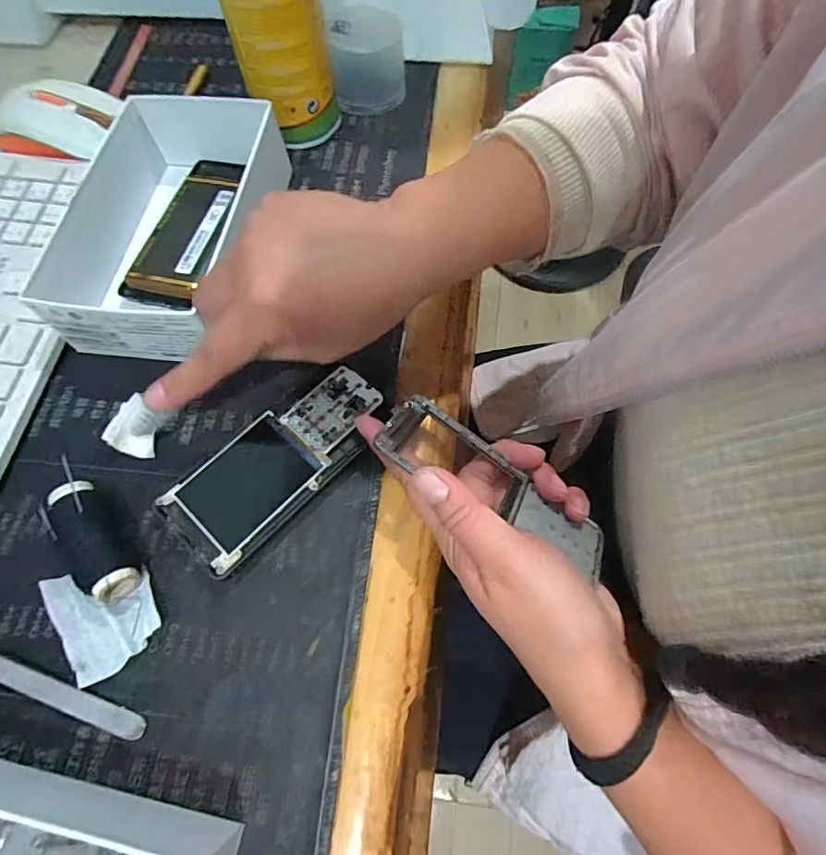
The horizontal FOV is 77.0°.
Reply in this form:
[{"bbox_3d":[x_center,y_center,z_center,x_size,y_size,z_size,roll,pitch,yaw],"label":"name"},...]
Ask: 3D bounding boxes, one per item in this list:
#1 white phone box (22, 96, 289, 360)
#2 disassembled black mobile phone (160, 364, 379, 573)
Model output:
[{"bbox_3d":[-0.160,-0.132,0.335,0.098,0.051,0.177,11,67,5],"label":"white phone box"},{"bbox_3d":[-0.070,0.018,0.287,0.054,0.016,0.121,42,73,17],"label":"disassembled black mobile phone"}]

